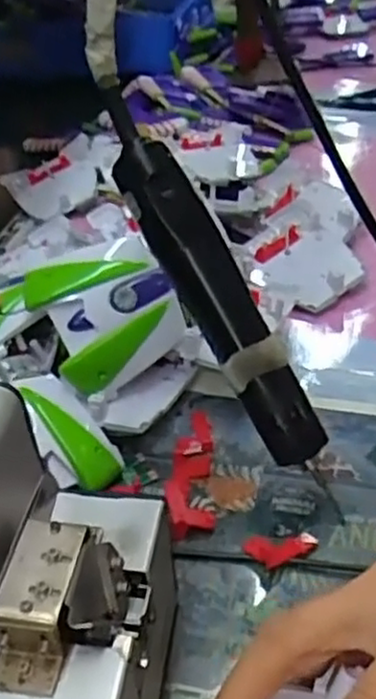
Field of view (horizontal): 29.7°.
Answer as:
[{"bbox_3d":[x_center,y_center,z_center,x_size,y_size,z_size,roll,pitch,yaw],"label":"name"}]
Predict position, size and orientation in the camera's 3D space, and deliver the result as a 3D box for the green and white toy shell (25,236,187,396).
[{"bbox_3d":[-0.056,-0.022,0.471,0.078,0.091,0.035,-25,-3,-5],"label":"green and white toy shell"}]

